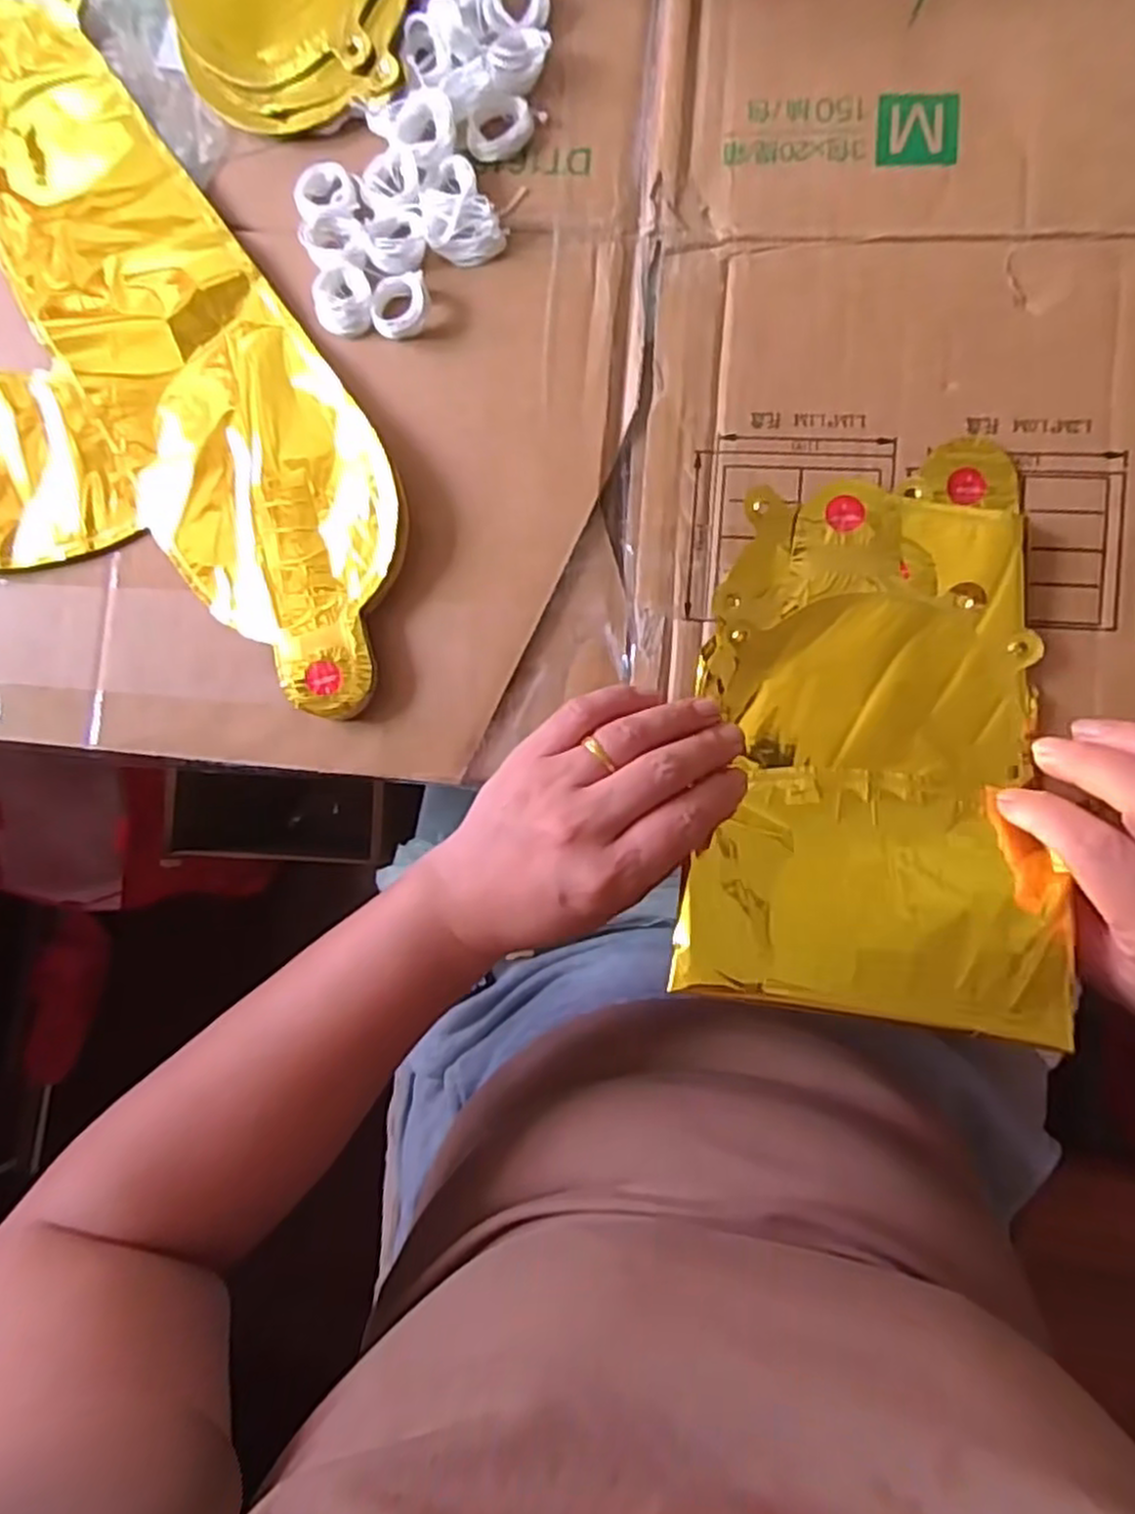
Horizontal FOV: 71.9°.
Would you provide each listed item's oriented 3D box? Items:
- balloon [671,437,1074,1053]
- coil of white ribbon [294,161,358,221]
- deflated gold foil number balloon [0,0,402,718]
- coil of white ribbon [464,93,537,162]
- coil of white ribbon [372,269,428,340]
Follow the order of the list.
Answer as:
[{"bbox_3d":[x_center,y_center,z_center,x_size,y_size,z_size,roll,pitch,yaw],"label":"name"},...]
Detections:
[{"bbox_3d":[0.122,-0.014,0.305,0.134,0.043,0.218,6,87,8],"label":"balloon"},{"bbox_3d":[-0.109,-0.257,0.354,0.029,0.005,0.030,0,87,7],"label":"coil of white ribbon"},{"bbox_3d":[-0.276,-0.198,0.374,0.399,0.014,0.347,-1,87,7],"label":"deflated gold foil number balloon"},{"bbox_3d":[-0.030,-0.281,0.348,0.029,0.010,0.023,-12,85,7],"label":"coil of white ribbon"},{"bbox_3d":[-0.074,-0.200,0.346,0.027,0.010,0.024,-7,86,7],"label":"coil of white ribbon"}]

